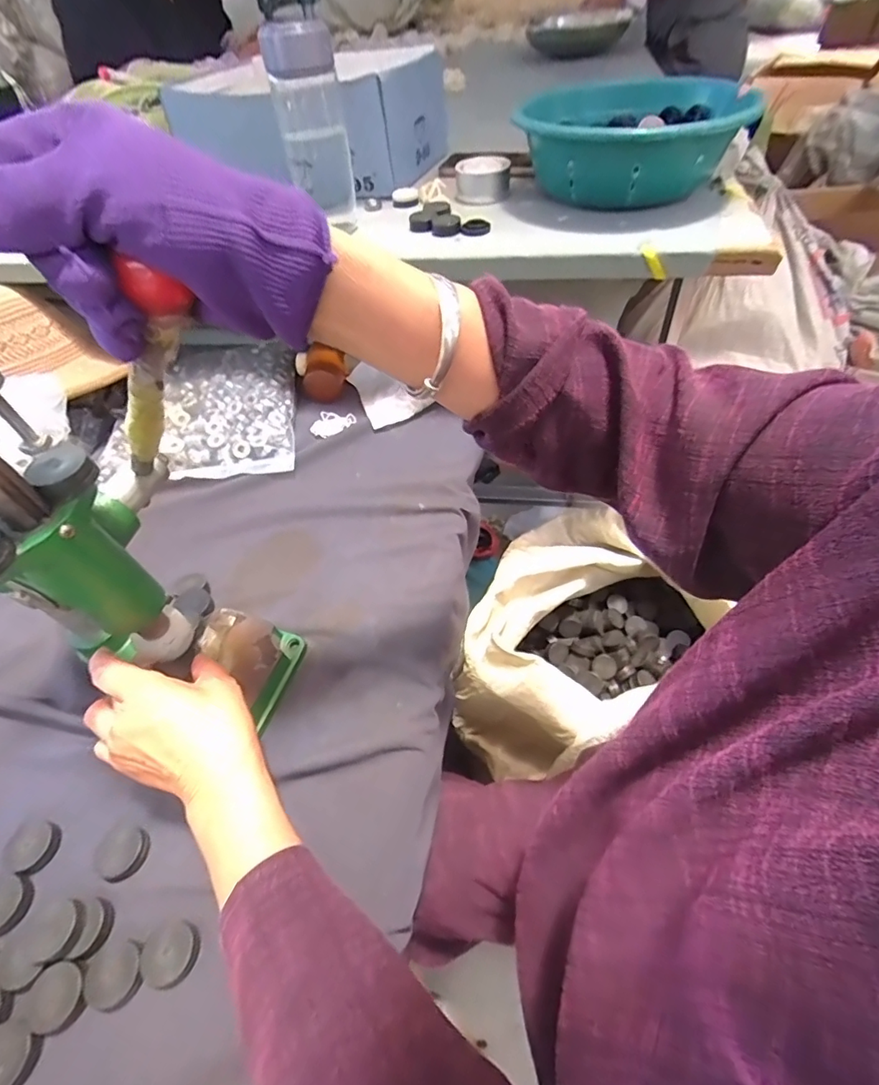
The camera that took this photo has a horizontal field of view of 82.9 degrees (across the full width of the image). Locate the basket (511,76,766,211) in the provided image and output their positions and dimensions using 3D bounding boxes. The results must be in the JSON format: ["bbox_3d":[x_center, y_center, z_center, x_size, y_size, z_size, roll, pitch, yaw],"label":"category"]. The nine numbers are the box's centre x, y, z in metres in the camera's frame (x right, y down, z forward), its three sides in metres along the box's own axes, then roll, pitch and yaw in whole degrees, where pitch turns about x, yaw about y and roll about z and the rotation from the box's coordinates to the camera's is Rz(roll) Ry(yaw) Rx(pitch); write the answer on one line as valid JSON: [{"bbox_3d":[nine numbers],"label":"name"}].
[{"bbox_3d":[0.220,-0.470,0.584,0.239,0.080,0.268,-1,51,4],"label":"basket"}]

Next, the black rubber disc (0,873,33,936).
[{"bbox_3d":[-0.304,0.248,0.344,0.037,0.012,0.031,18,55,18],"label":"black rubber disc"}]

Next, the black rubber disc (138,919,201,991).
[{"bbox_3d":[-0.175,0.265,0.322,0.037,0.004,0.034,-3,51,3],"label":"black rubber disc"}]

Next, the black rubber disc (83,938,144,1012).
[{"bbox_3d":[-0.208,0.275,0.317,0.034,0.004,0.036,-3,51,3],"label":"black rubber disc"}]

